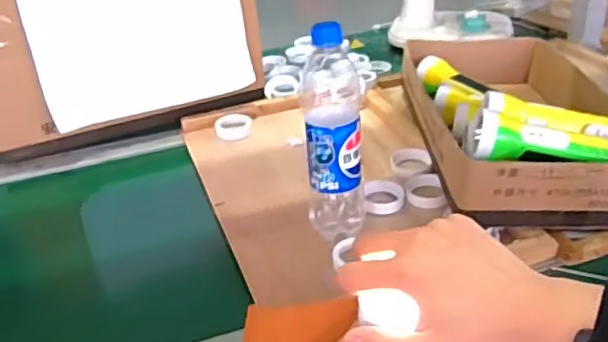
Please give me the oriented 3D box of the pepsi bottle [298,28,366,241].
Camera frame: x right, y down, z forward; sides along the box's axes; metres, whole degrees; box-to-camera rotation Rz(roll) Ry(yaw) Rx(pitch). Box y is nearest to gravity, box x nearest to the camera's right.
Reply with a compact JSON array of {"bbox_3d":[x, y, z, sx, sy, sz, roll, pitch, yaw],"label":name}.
[{"bbox_3d":[0.031,-0.032,0.646,0.062,0.227,0.056,-3,31,3],"label":"pepsi bottle"}]

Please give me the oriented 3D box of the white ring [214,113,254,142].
[{"bbox_3d":[-0.104,-0.067,0.925,0.055,0.022,0.053,-9,31,-7],"label":"white ring"}]

